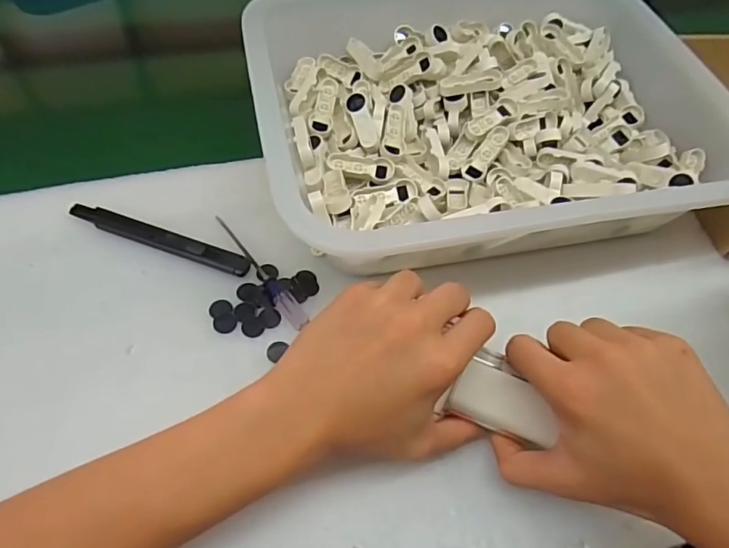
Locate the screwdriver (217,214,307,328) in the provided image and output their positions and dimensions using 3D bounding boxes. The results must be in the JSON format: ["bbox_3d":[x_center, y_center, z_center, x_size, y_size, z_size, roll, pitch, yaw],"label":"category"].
[{"bbox_3d":[-0.076,-0.004,0.356,0.012,0.009,0.110,-35,67,-25],"label":"screwdriver"}]

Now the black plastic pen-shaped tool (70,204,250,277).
[{"bbox_3d":[-0.147,-0.024,0.362,0.136,0.009,0.017,19,57,6],"label":"black plastic pen-shaped tool"}]

